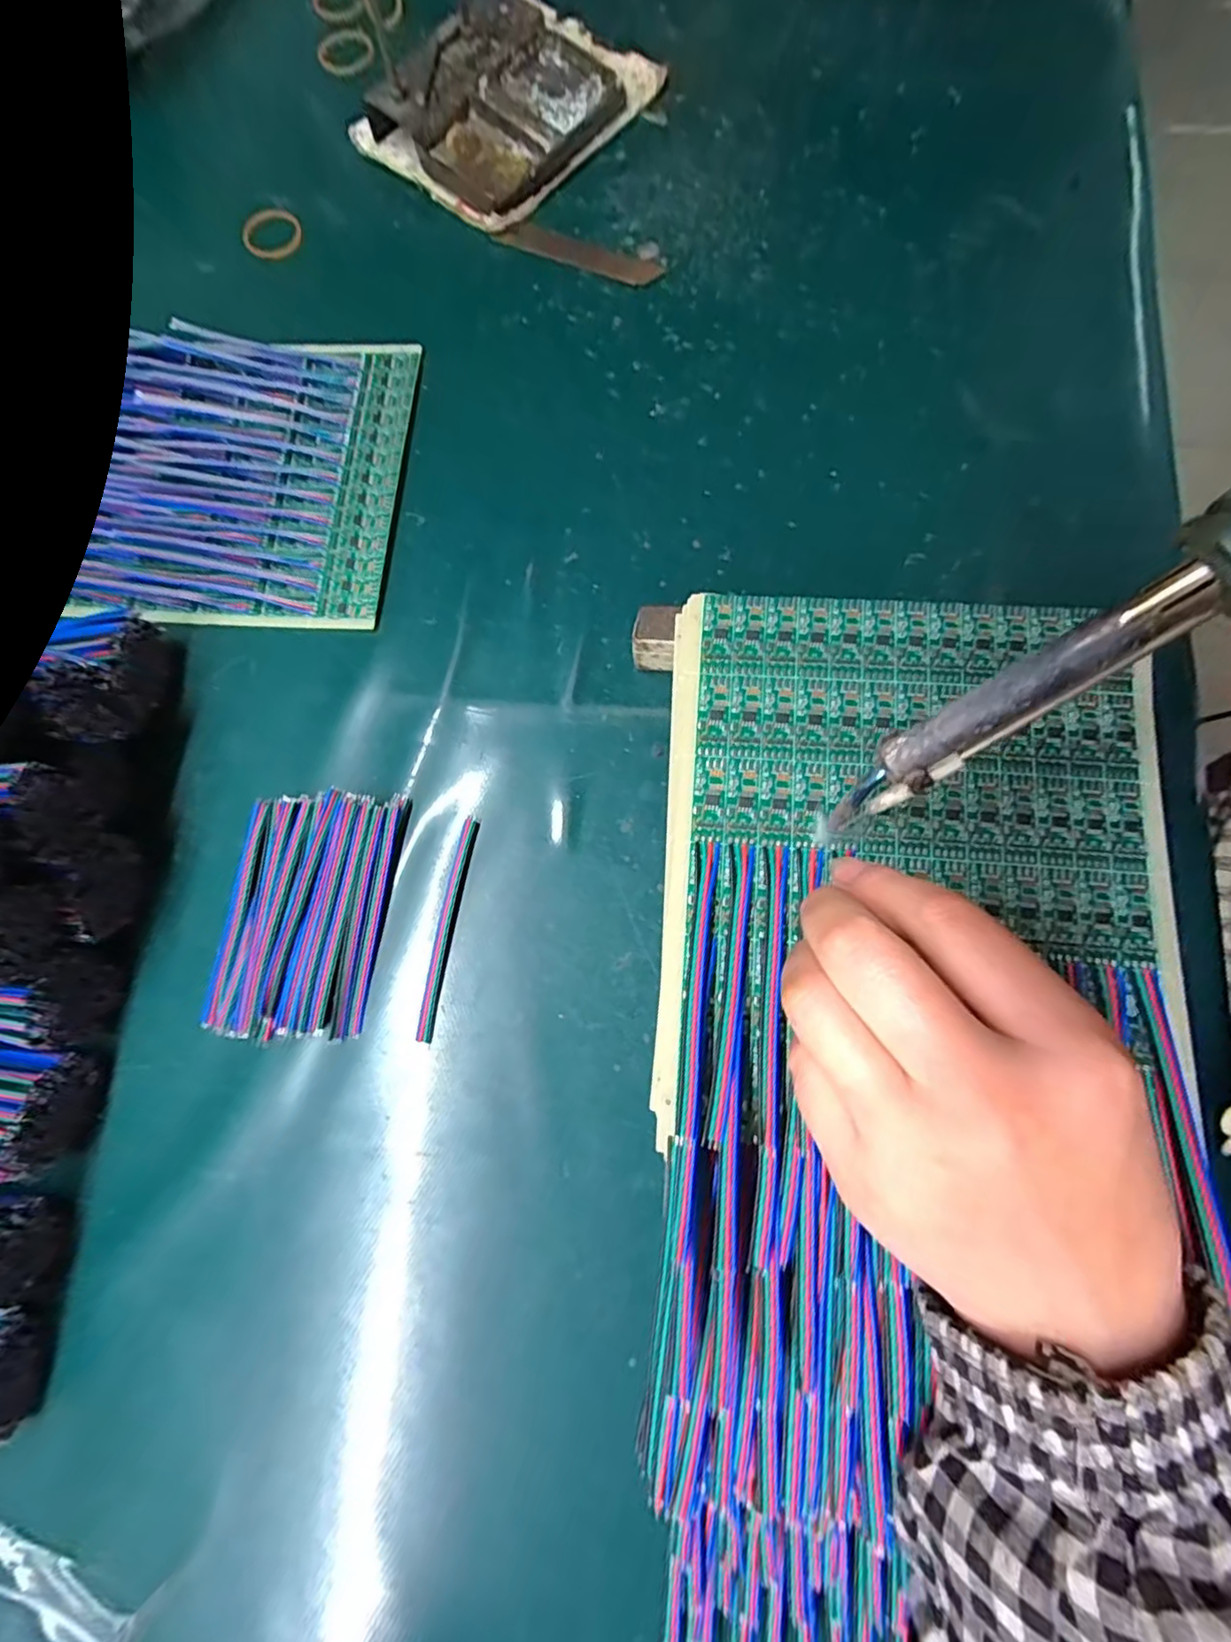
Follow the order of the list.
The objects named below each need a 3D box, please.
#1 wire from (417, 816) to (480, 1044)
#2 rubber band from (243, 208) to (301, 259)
[{"bbox_3d":[-0.073,0.045,0.263,0.010,0.005,0.093,9,78,4],"label":"wire"},{"bbox_3d":[-0.194,-0.332,0.347,0.033,0.005,0.028,-28,88,-5],"label":"rubber band"}]

